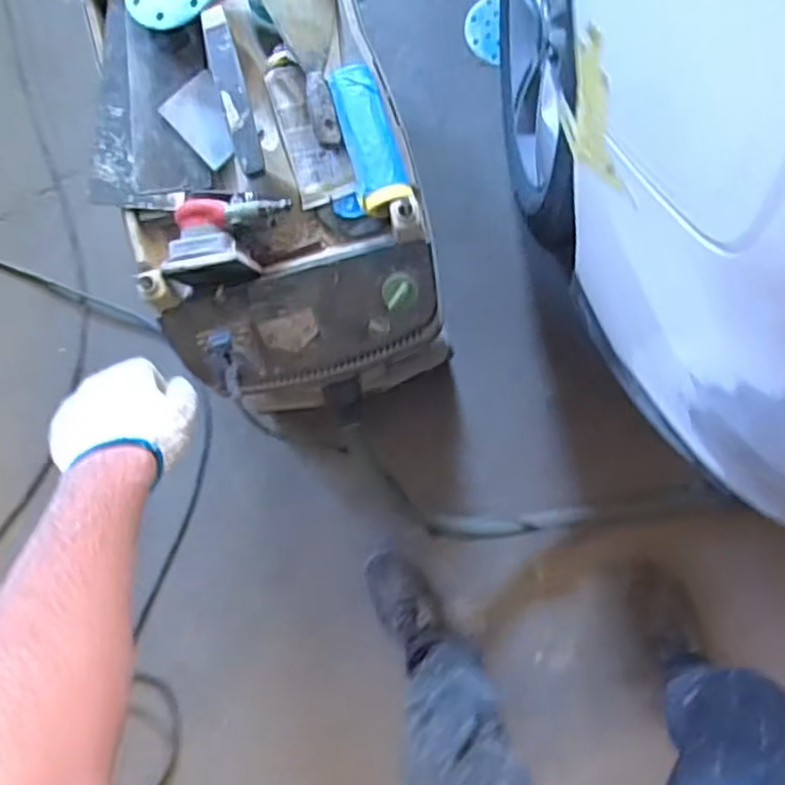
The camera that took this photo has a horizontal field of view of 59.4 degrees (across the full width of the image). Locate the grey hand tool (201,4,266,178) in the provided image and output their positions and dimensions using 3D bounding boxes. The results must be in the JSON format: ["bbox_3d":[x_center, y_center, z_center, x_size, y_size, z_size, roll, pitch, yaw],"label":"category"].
[{"bbox_3d":[-0.174,-0.335,0.752,0.030,0.025,0.196,-16,85,3],"label":"grey hand tool"}]

